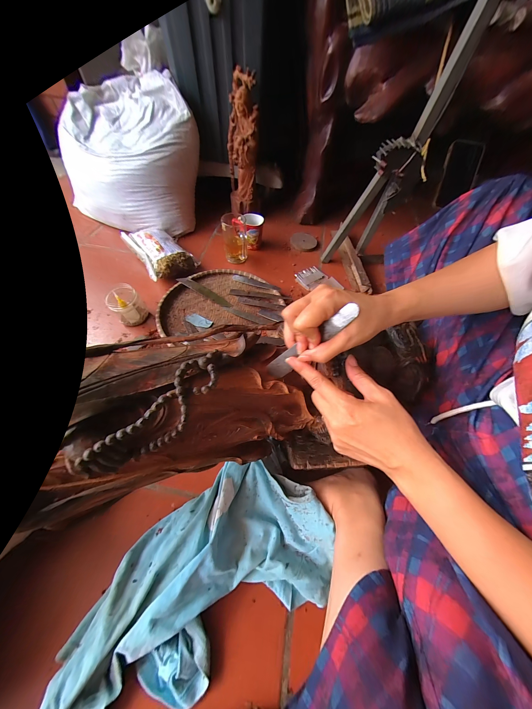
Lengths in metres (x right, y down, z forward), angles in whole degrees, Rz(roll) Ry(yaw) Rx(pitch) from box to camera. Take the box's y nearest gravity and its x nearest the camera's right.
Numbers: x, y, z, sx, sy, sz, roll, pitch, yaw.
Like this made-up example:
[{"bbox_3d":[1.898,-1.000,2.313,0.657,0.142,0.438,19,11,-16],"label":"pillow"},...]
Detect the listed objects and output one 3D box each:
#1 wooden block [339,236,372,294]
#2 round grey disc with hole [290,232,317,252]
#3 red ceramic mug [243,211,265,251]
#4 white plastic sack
[{"bbox_3d":[0.287,-0.294,0.739,0.032,0.059,0.237,-5,58,-7],"label":"wooden block"},{"bbox_3d":[0.140,-0.423,0.836,0.096,0.014,0.106,-14,59,-13],"label":"round grey disc with hole"},{"bbox_3d":[-0.043,-0.424,0.780,0.066,0.093,0.076,4,57,-2],"label":"red ceramic mug"},{"bbox_3d":[-0.435,-0.653,0.764,0.391,0.299,0.374,33,60,16],"label":"white plastic sack"}]

